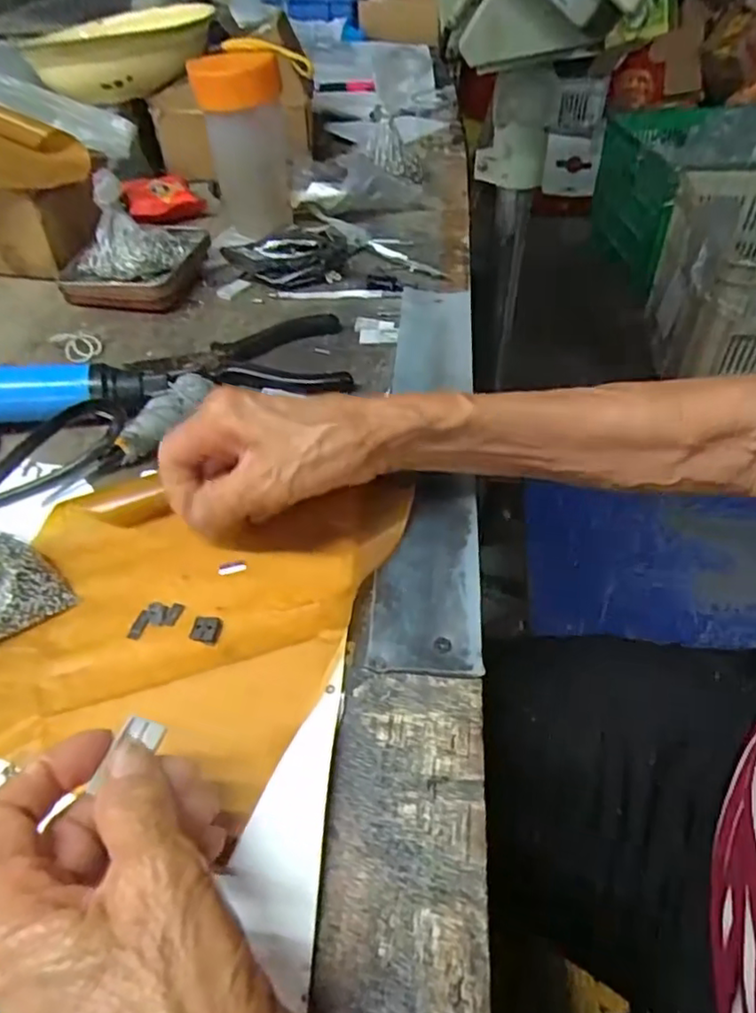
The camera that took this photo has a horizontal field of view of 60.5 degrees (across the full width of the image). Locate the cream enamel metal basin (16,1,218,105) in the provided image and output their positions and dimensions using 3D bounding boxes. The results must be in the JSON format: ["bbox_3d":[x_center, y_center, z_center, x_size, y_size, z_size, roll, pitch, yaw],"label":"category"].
[{"bbox_3d":[-0.270,-0.498,0.711,0.181,0.055,0.192,-6,45,-3],"label":"cream enamel metal basin"}]

